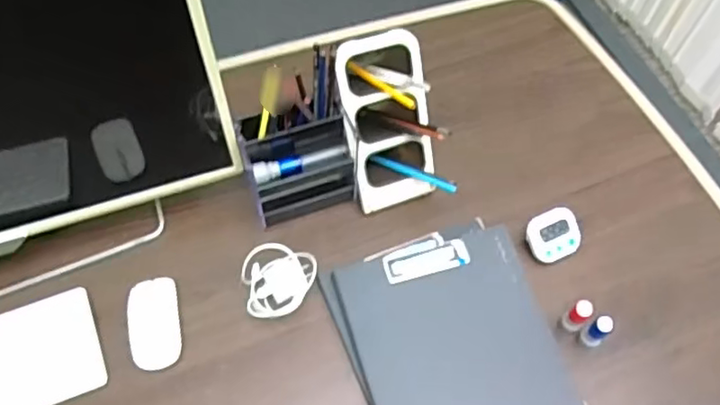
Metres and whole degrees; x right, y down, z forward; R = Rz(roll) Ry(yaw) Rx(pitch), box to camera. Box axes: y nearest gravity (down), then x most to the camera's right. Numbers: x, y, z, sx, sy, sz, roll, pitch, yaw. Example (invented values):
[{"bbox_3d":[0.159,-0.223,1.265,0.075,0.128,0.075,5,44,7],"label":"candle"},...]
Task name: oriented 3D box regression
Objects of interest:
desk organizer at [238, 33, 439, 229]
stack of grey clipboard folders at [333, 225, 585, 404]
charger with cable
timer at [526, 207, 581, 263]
[{"bbox_3d":[-0.031,-0.086,0.814,0.229,0.204,0.155,-13,62,-8],"label":"desk organizer"},{"bbox_3d":[0.127,0.194,0.744,0.236,0.016,0.308,-14,67,-9],"label":"stack of grey clipboard folders"},{"bbox_3d":[-0.097,0.094,0.771,0.087,0.060,0.078,-5,61,-4],"label":"charger with cable"},{"bbox_3d":[0.255,0.042,0.832,0.071,0.016,0.062,-23,68,-13],"label":"timer"}]

